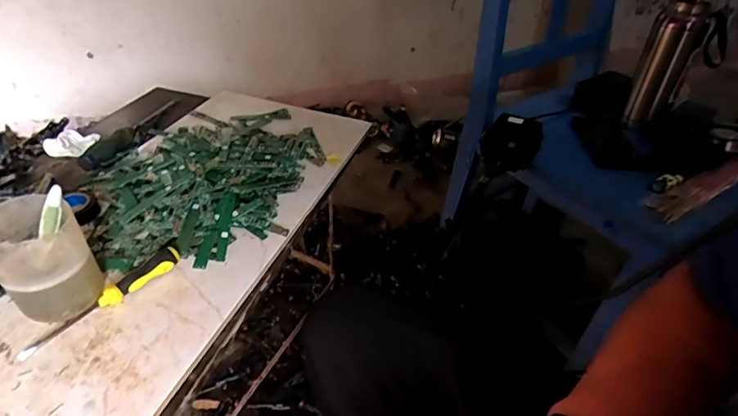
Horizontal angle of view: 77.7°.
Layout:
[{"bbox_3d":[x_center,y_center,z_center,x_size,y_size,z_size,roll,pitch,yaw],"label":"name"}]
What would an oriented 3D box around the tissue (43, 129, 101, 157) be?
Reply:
[{"bbox_3d":[-0.450,-0.099,0.694,0.053,0.020,0.063,11,39,11],"label":"tissue"}]

